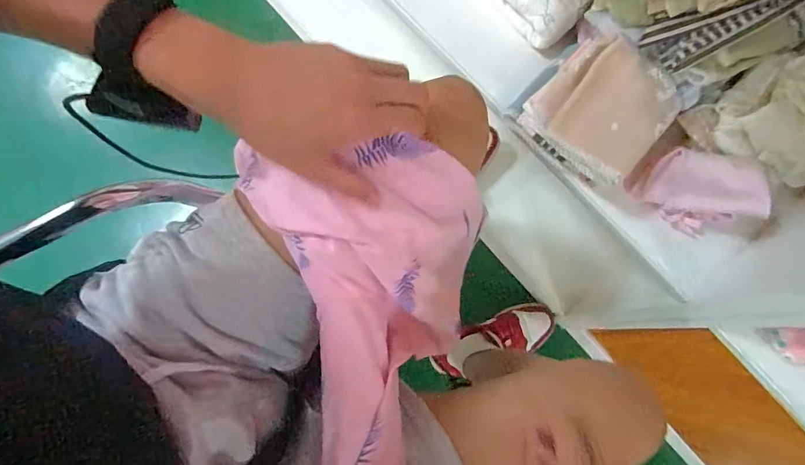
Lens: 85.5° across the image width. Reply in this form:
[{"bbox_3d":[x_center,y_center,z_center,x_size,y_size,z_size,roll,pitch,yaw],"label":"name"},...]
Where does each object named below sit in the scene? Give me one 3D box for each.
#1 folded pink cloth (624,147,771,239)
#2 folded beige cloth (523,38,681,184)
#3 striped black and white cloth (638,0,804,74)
[{"bbox_3d":[0.335,-0.047,0.486,0.123,0.049,0.093,37,96,37],"label":"folded pink cloth"},{"bbox_3d":[0.215,-0.137,0.463,0.131,0.046,0.125,41,82,9],"label":"folded beige cloth"},{"bbox_3d":[0.332,-0.211,0.440,0.158,0.036,0.044,-17,77,18],"label":"striped black and white cloth"}]

